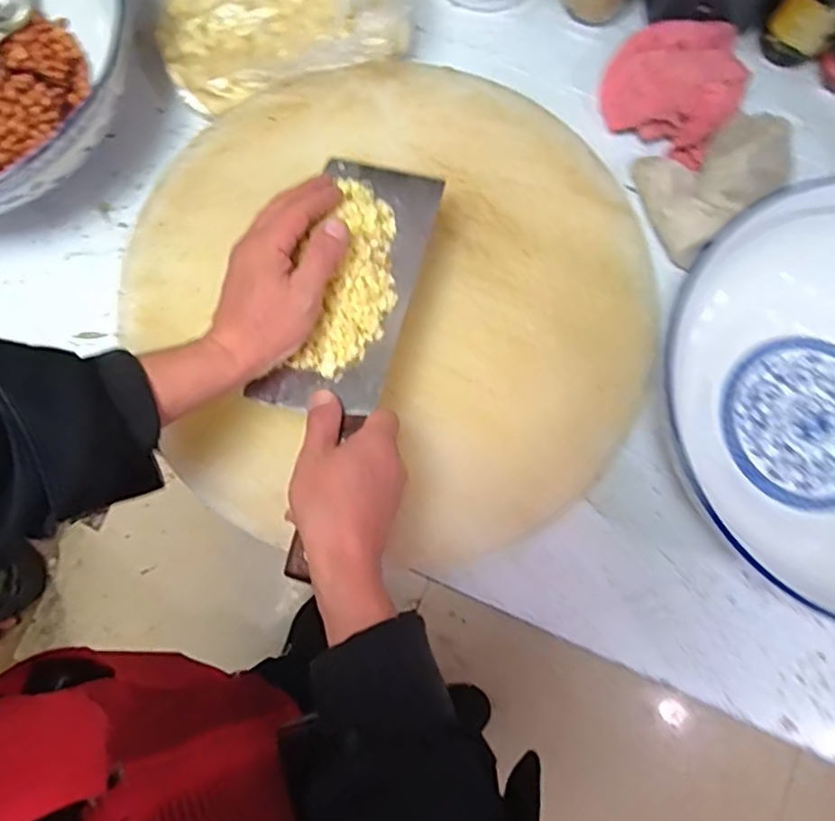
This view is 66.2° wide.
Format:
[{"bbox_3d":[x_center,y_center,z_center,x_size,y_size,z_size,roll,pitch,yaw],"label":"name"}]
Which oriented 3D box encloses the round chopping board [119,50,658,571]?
[{"bbox_3d":[-0.019,-0.098,0.572,0.431,0.054,0.442,0,77,-1],"label":"round chopping board"}]

